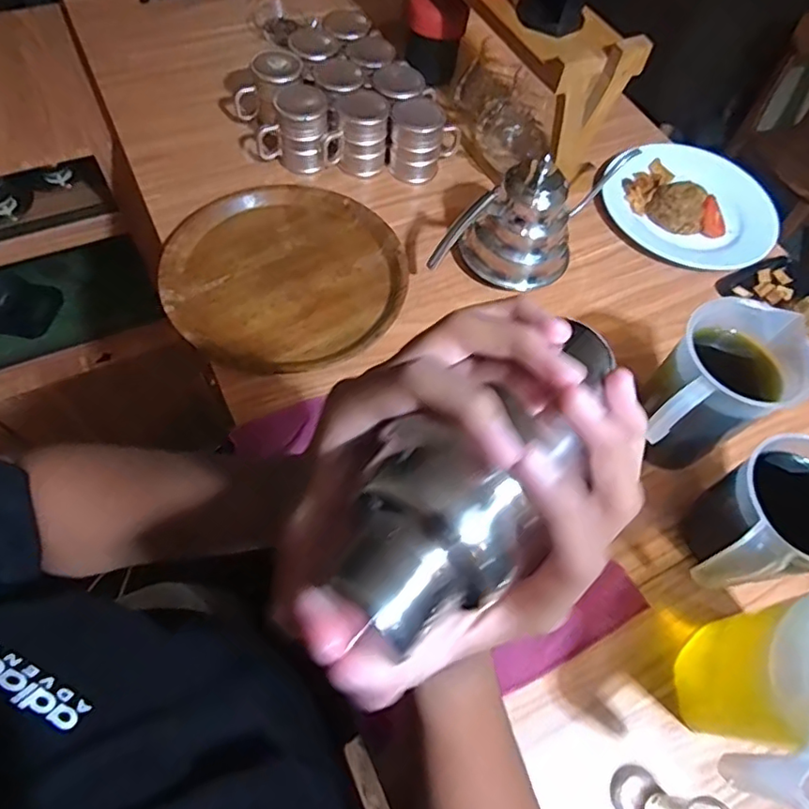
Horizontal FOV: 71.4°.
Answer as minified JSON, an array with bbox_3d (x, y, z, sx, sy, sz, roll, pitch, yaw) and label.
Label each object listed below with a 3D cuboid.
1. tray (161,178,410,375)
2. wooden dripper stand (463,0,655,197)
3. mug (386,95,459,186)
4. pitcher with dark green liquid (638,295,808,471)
[{"bbox_3d":[-0.153,-0.171,0.709,0.279,0.032,0.300,3,61,-5],"label":"tray"},{"bbox_3d":[0.131,-0.515,0.806,0.149,0.196,0.435,-23,66,-18],"label":"wooden dripper stand"},{"bbox_3d":[0.030,-0.383,0.802,0.088,0.098,0.089,21,61,5],"label":"mug"},{"bbox_3d":[0.299,0.001,0.573,0.115,0.174,0.144,34,63,12],"label":"pitcher with dark green liquid"}]

